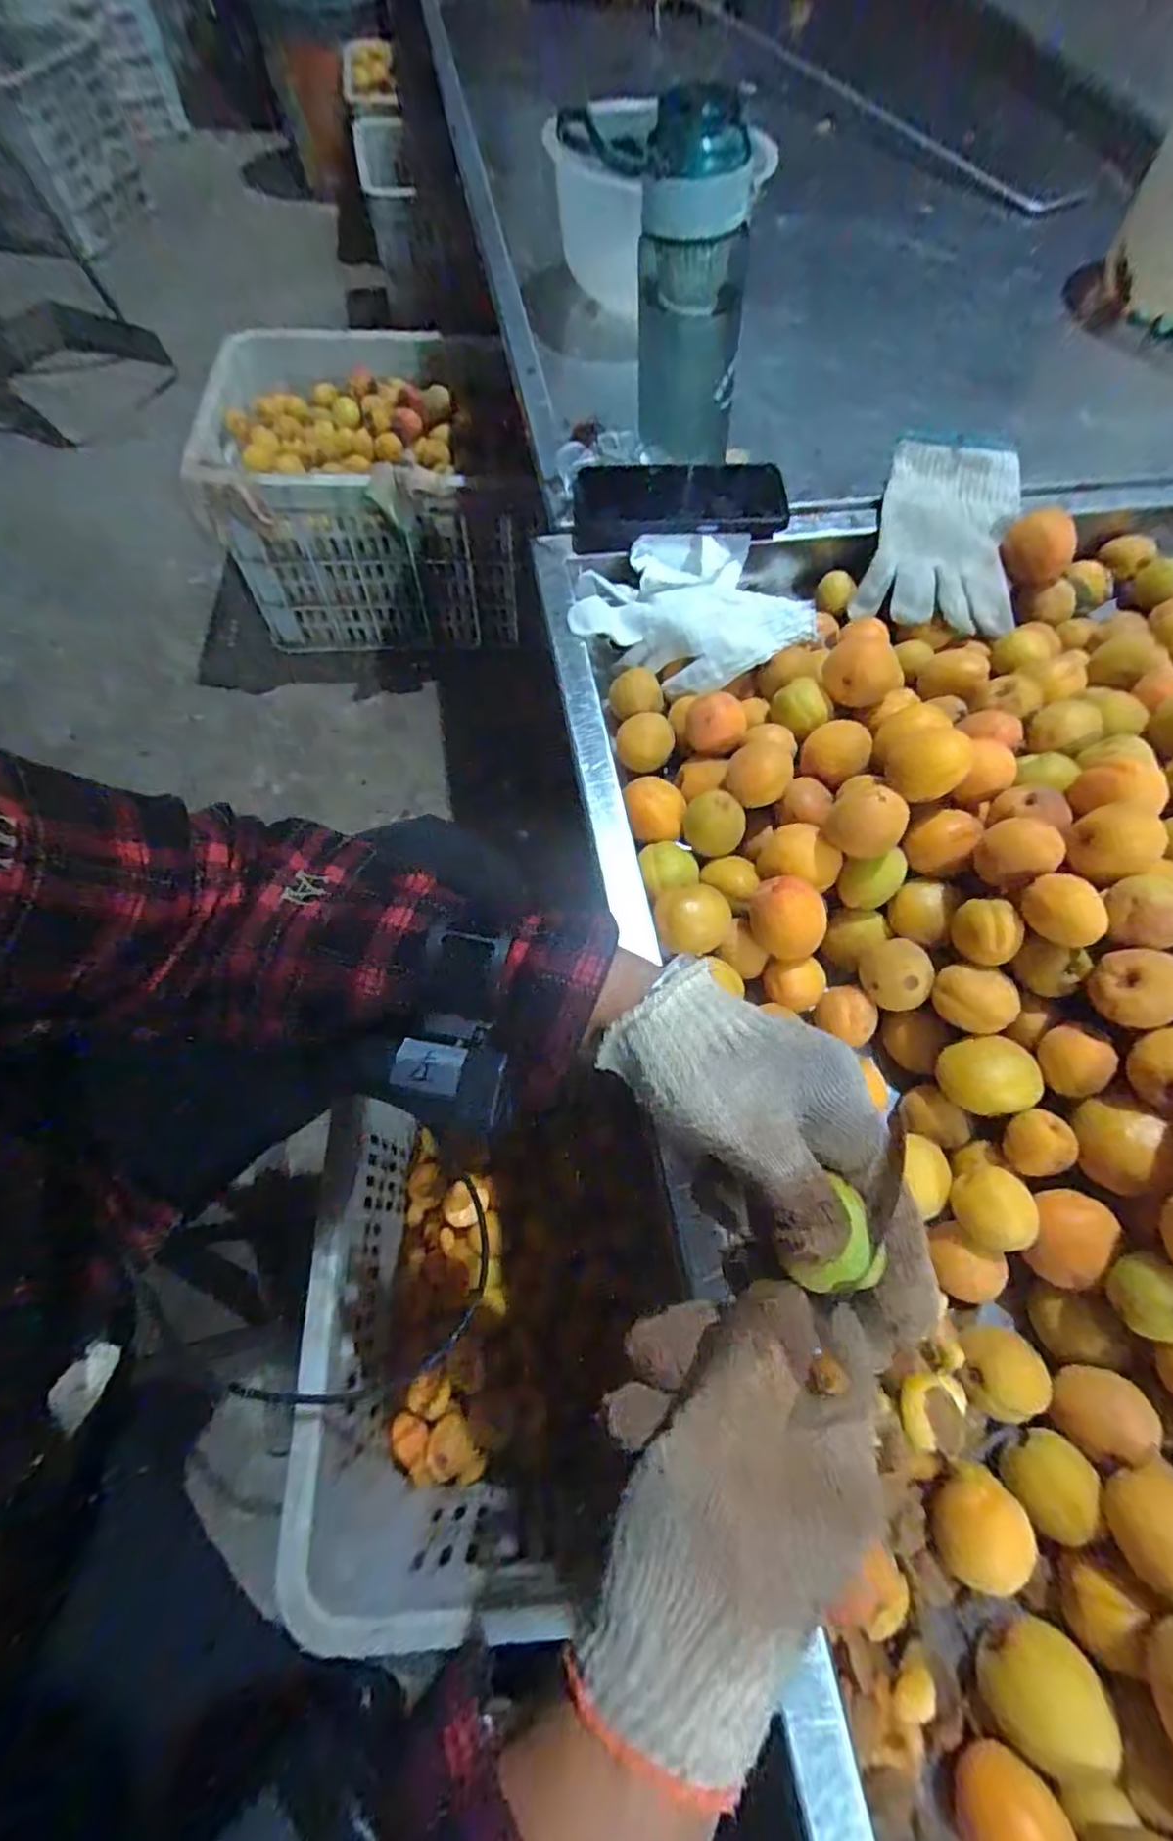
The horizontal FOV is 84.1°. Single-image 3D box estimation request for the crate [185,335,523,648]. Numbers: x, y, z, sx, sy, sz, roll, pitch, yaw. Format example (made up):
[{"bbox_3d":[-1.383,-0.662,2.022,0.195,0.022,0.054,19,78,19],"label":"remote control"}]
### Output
[{"bbox_3d":[-0.334,-0.684,1.071,0.459,0.319,0.369,3,65,0],"label":"crate"}]

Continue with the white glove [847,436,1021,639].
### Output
[{"bbox_3d":[0.300,-0.316,0.541,0.118,0.021,0.174,17,82,4],"label":"white glove"}]

